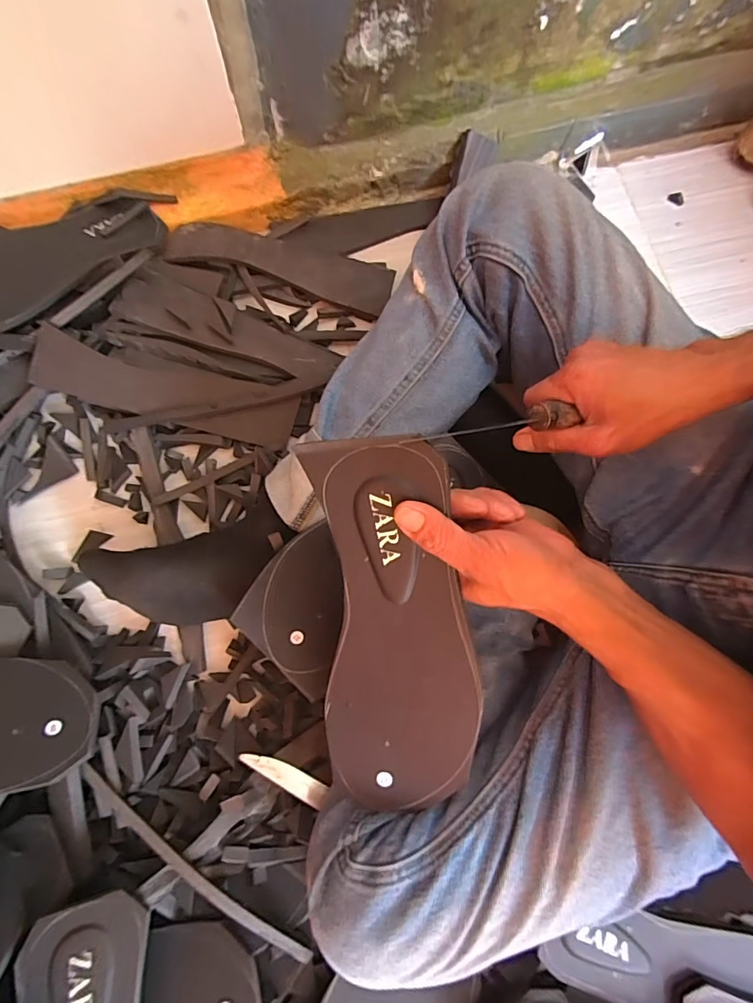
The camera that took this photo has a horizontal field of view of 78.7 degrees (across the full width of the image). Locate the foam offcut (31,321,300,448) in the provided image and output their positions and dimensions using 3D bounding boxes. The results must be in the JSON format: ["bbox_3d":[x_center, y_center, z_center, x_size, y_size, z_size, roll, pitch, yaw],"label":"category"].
[{"bbox_3d":[-0.213,-0.113,0.468,0.254,0.012,0.060,14,94,-6],"label":"foam offcut"}]

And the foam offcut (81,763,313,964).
[{"bbox_3d":[-0.151,0.292,0.367,0.233,0.018,0.011,33,80,7],"label":"foam offcut"}]

